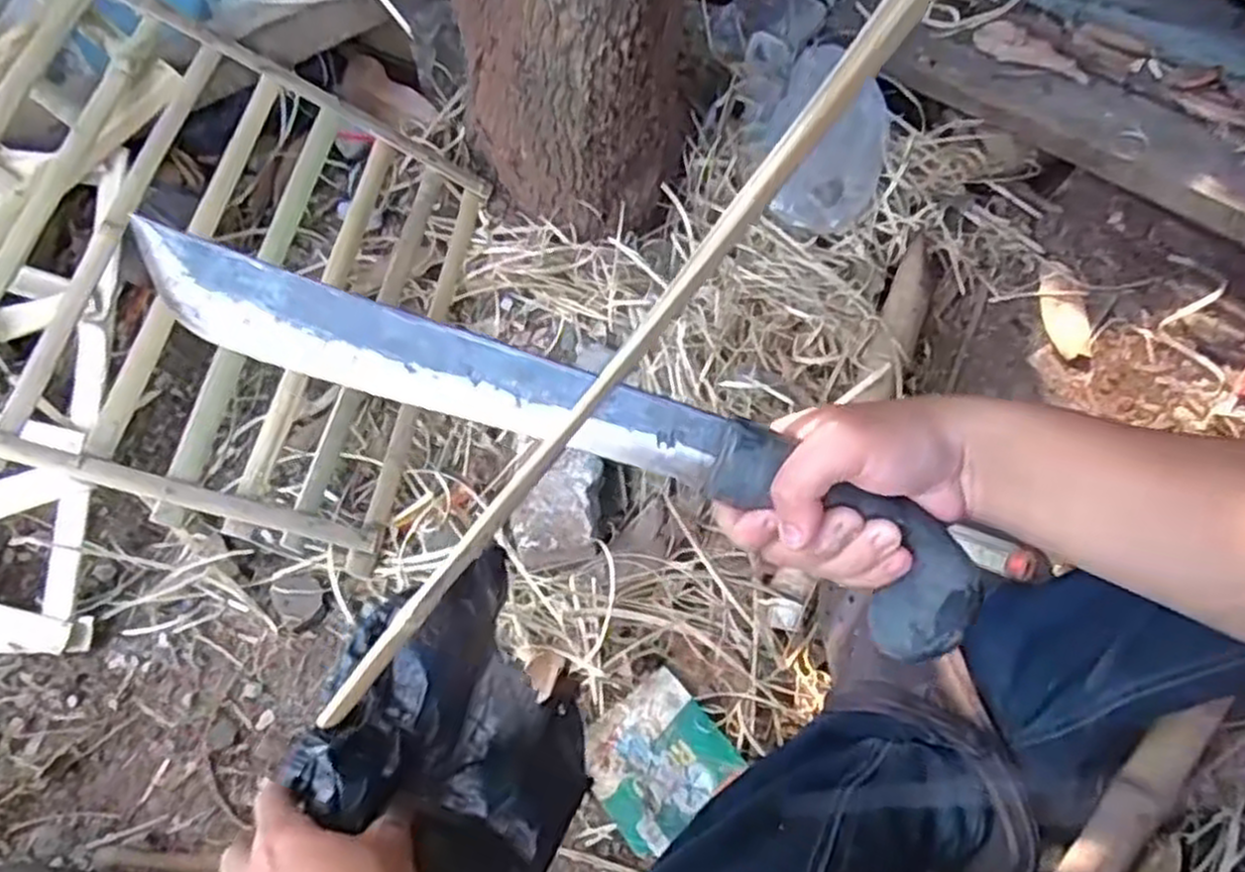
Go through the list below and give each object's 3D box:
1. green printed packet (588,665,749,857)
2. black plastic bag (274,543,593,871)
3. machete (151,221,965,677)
[{"bbox_3d":[0.029,0.272,0.674,0.113,0.026,0.109,-37,64,-18],"label":"green printed packet"},{"bbox_3d":[-0.083,0.181,0.458,0.130,0.173,0.146,38,68,22],"label":"black plastic bag"},{"bbox_3d":[-0.023,-0.002,0.353,0.380,0.035,0.065,22,103,-1],"label":"machete"}]

